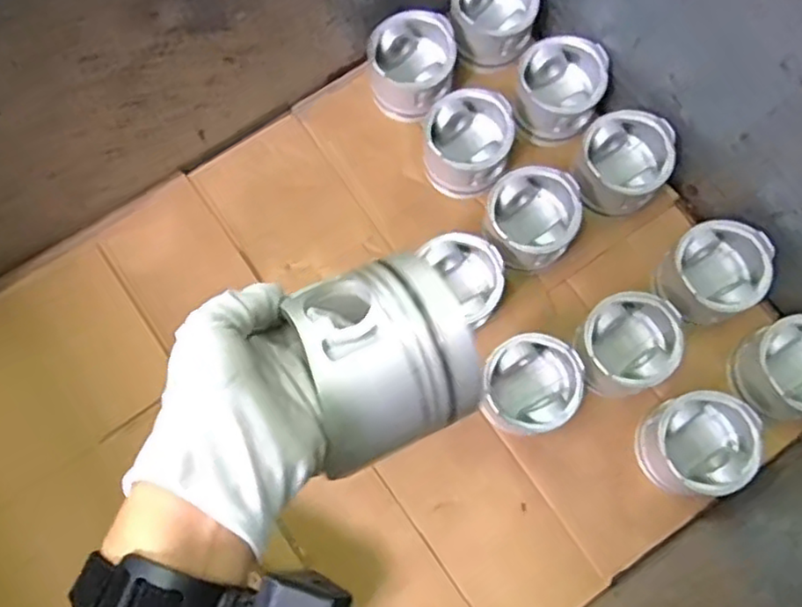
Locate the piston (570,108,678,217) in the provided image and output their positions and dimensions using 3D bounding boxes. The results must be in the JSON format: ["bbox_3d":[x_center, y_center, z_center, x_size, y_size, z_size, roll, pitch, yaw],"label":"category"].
[{"bbox_3d":[0.255,-0.160,0.789,0.102,0.077,0.106,0,75,0],"label":"piston"}]

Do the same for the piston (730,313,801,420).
[{"bbox_3d":[0.419,0.069,0.720,0.109,0.075,0.100,0,75,0],"label":"piston"}]

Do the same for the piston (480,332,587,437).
[{"bbox_3d":[0.138,0.091,0.733,0.101,0.096,0.098,0,75,0],"label":"piston"}]

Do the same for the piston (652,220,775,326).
[{"bbox_3d":[0.350,-0.032,0.760,0.102,0.099,0.097,0,75,0],"label":"piston"}]

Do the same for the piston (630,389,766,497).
[{"bbox_3d":[0.311,0.149,0.716,0.106,0.091,0.100,-1,75,0],"label":"piston"}]

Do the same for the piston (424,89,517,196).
[{"bbox_3d":[0.080,-0.191,0.810,0.100,0.088,0.106,0,75,0],"label":"piston"}]

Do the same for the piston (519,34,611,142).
[{"bbox_3d":[0.190,-0.258,0.817,0.103,0.072,0.102,0,75,0],"label":"piston"}]

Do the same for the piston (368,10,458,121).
[{"bbox_3d":[0.014,-0.287,0.831,0.100,0.085,0.109,0,75,0],"label":"piston"}]

